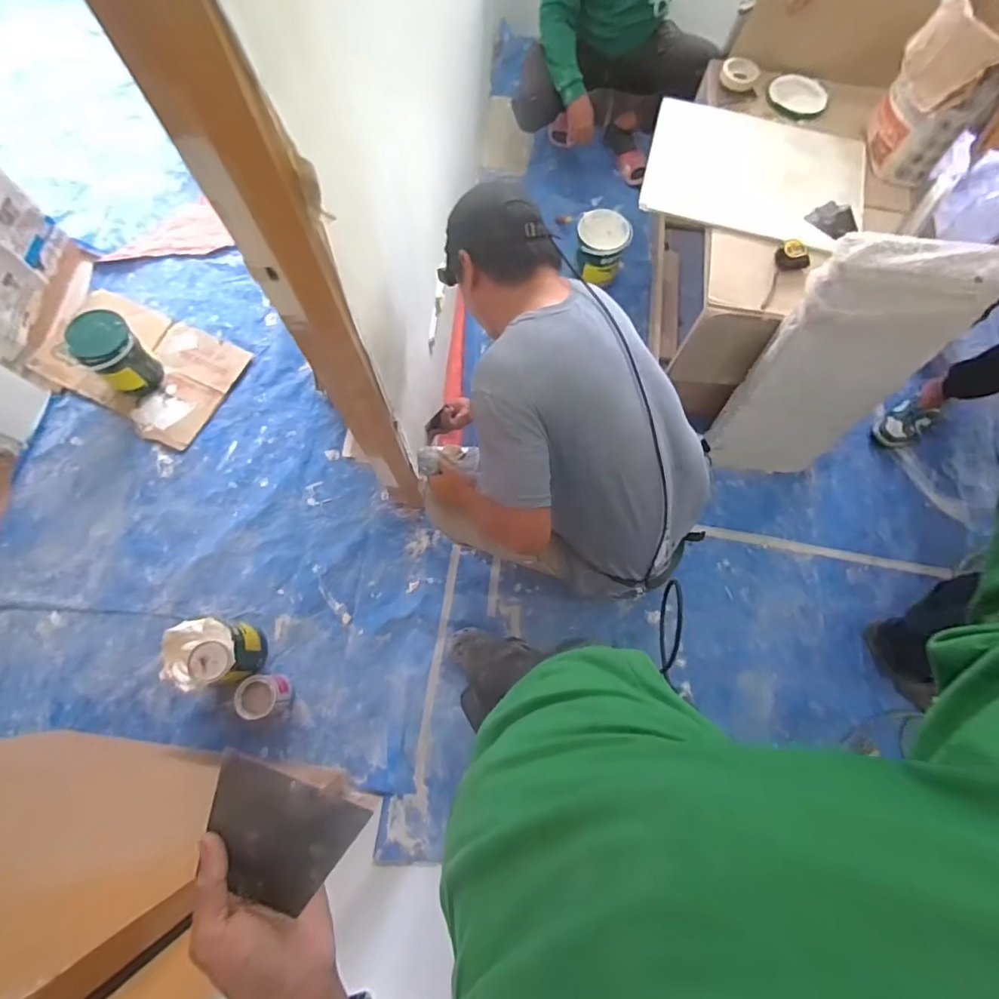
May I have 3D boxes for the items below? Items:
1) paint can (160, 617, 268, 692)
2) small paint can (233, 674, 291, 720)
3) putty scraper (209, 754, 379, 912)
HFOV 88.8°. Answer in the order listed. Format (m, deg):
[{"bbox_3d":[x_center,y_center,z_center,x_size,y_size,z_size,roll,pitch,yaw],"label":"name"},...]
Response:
[{"bbox_3d":[-0.765,0.419,1.381,0.187,0.247,0.173,-6,72,-3],"label":"paint can"},{"bbox_3d":[-0.645,0.537,1.396,0.122,0.136,0.111,0,72,-1],"label":"small paint can"},{"bbox_3d":[-0.159,0.238,0.361,0.104,0.012,0.087,26,93,-1],"label":"putty scraper"}]

